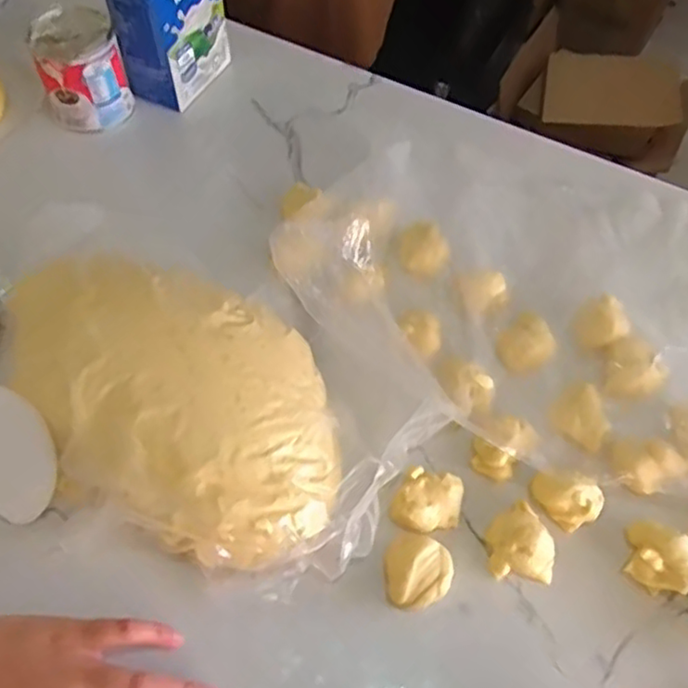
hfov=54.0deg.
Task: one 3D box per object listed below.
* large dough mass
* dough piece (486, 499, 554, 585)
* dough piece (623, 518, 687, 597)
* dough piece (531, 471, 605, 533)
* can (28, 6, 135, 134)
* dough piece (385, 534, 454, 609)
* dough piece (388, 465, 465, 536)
[{"bbox_3d":[-0.116,0.031,0.451,0.271,0.060,0.164,28,61,14],"label":"large dough mass"},{"bbox_3d":[0.112,0.122,0.427,0.038,0.026,0.048,6,58,2],"label":"dough piece"},{"bbox_3d":[0.197,0.135,0.422,0.042,0.025,0.038,29,62,15],"label":"dough piece"},{"bbox_3d":[0.145,0.100,0.440,0.042,0.023,0.030,36,64,18],"label":"dough piece"},{"bbox_3d":[-0.234,-0.244,0.612,0.069,0.086,0.066,1,58,-1],"label":"can"},{"bbox_3d":[0.046,0.139,0.413,0.040,0.026,0.041,0,58,-2],"label":"dough piece"},{"bbox_3d":[0.055,0.104,0.439,0.044,0.019,0.039,11,59,5],"label":"dough piece"}]

